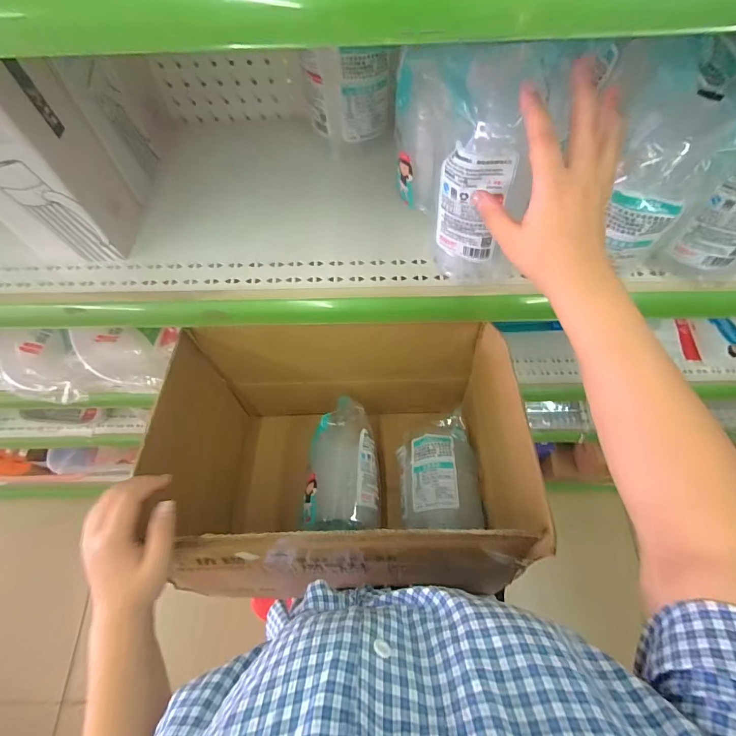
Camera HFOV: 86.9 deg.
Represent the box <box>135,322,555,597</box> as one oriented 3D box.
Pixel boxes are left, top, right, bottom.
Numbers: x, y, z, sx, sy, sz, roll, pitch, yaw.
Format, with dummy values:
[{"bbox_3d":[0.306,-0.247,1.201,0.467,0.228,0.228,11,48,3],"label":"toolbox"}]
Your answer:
[{"bbox_3d":[-0.033,0.131,0.547,0.415,0.297,0.311,-4,64,0],"label":"box"}]

